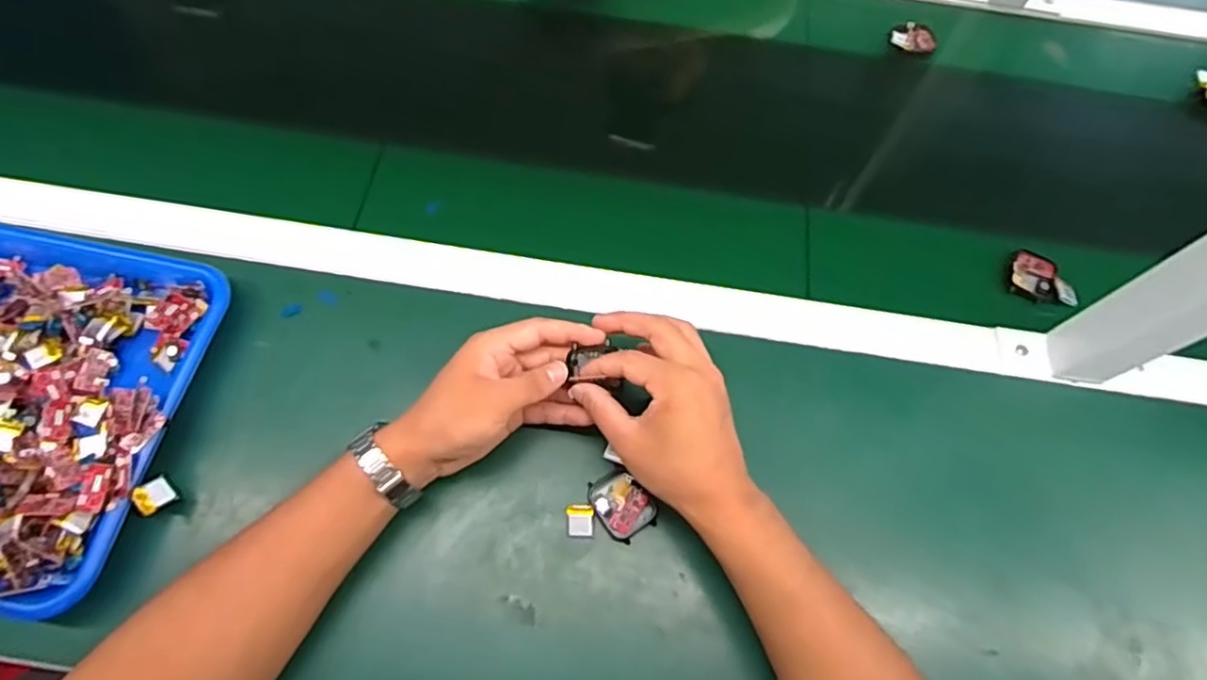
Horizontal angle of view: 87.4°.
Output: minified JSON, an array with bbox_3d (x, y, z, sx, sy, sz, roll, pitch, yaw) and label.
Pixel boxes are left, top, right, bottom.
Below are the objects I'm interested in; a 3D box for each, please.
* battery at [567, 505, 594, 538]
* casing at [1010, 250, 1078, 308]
[{"bbox_3d":[-0.016,0.126,0.439,0.018,0.006,0.021,2,66,-2],"label":"battery"},{"bbox_3d":[0.374,-0.052,0.542,0.049,0.013,0.047,13,66,3],"label":"casing"}]

